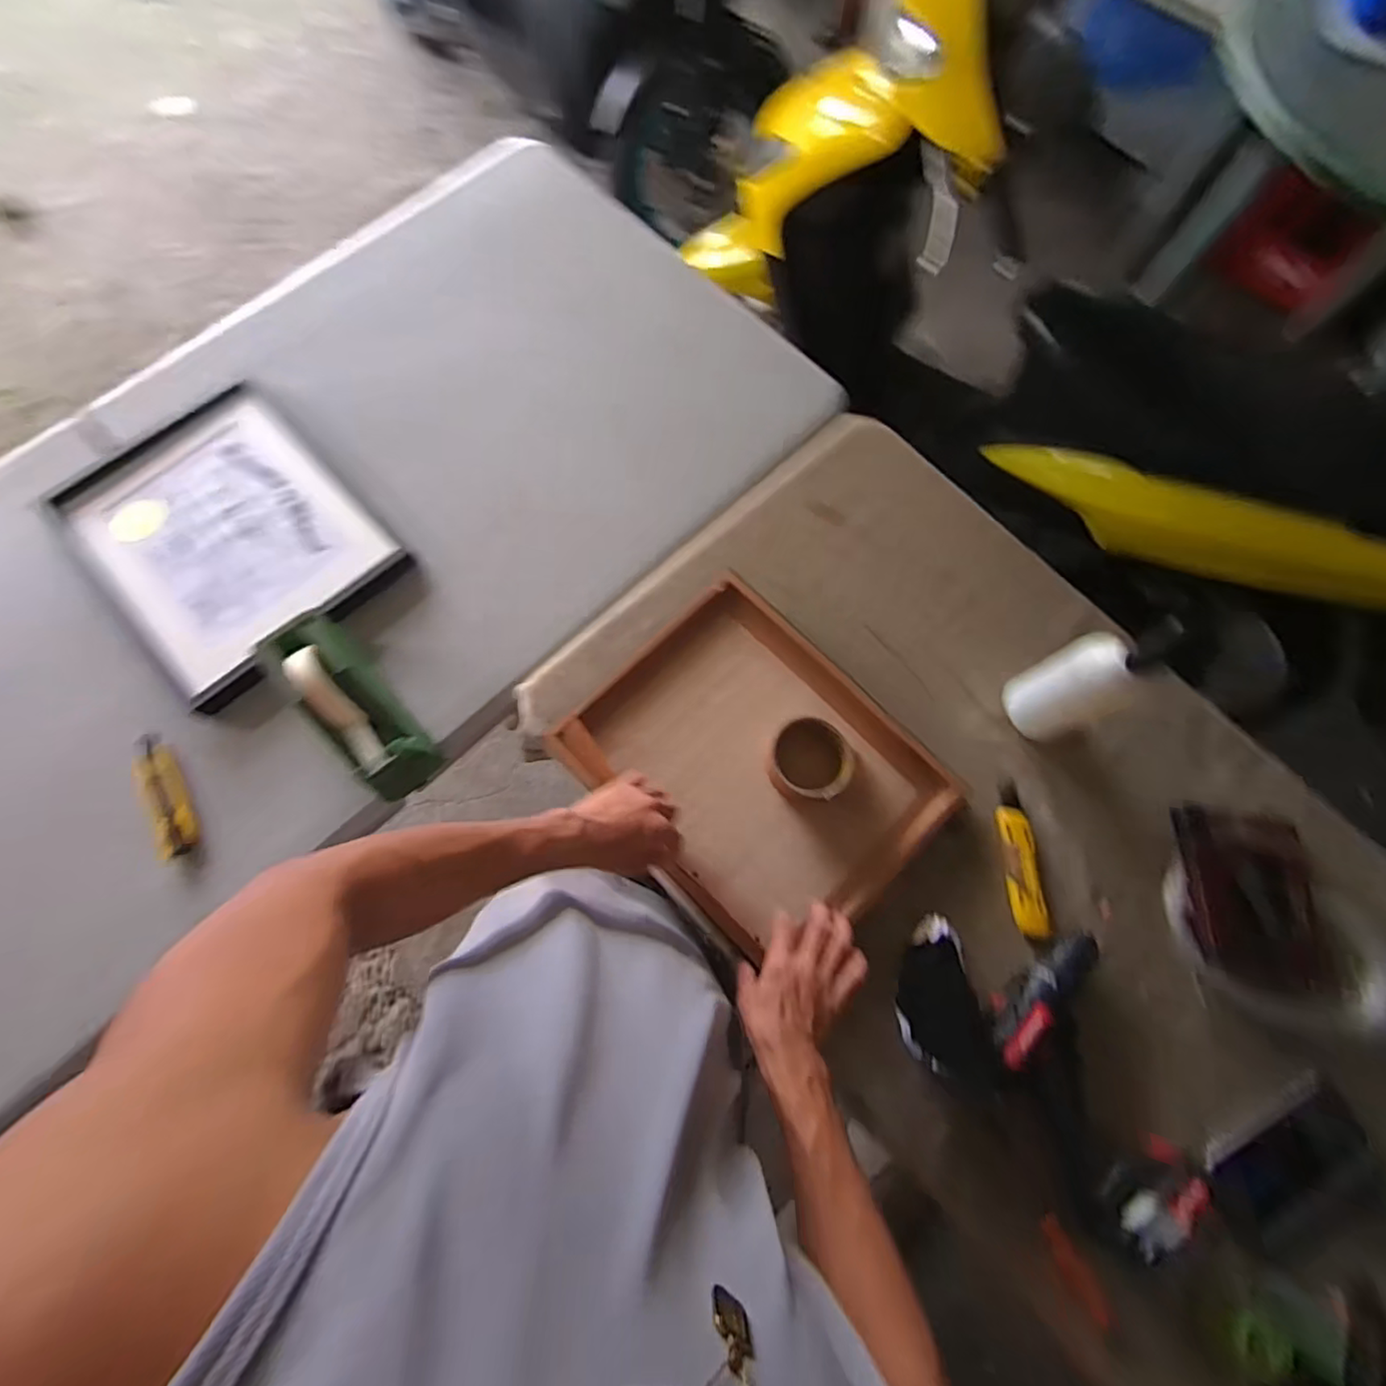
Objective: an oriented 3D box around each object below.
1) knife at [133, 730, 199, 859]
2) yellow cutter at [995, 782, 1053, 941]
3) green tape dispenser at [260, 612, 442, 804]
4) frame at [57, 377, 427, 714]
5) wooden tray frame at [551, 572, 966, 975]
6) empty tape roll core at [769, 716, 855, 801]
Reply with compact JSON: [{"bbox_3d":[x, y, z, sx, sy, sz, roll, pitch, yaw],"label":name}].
[{"bbox_3d":[-0.584,0.108,0.693,0.036,0.027,0.145,-24,76,-9],"label":"knife"},{"bbox_3d":[0.354,0.179,0.676,0.031,0.018,0.159,0,74,-3],"label":"yellow cutter"},{"bbox_3d":[-0.370,0.010,0.677,0.083,0.132,0.205,-38,76,-14],"label":"green tape dispenser"},{"bbox_3d":[-0.576,-0.190,0.775,0.388,0.034,0.314,44,77,10],"label":"frame"},{"bbox_3d":[0.072,0.080,0.685,0.361,0.030,0.297,42,75,12],"label":"wooden tray frame"},{"bbox_3d":[0.128,0.071,0.669,0.083,0.053,0.092,21,74,4],"label":"empty tape roll core"}]

